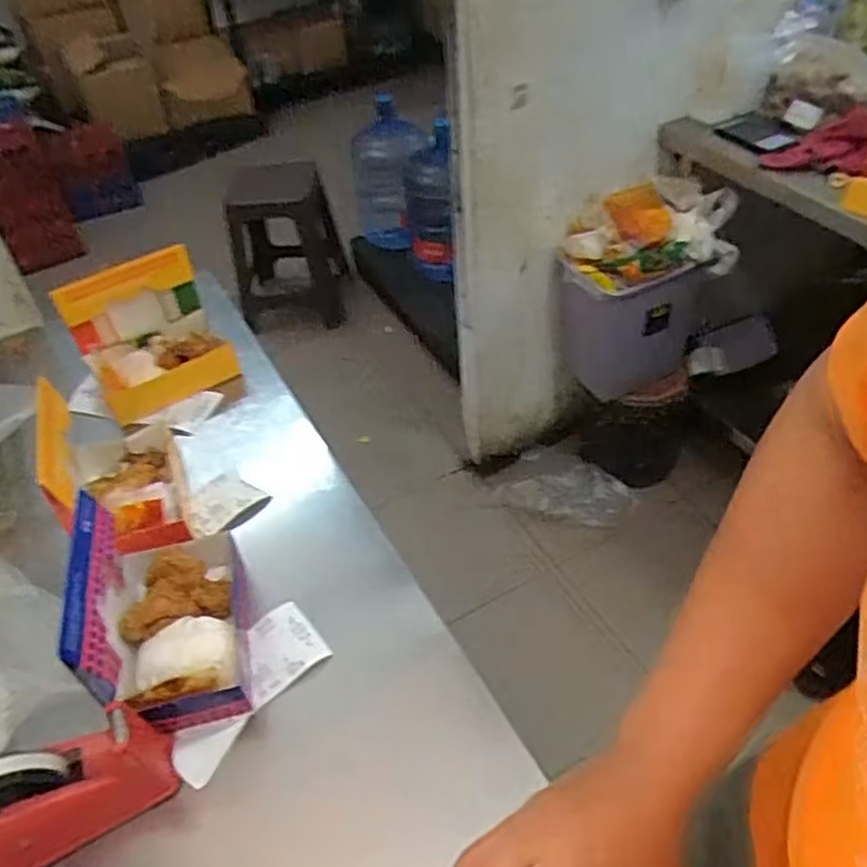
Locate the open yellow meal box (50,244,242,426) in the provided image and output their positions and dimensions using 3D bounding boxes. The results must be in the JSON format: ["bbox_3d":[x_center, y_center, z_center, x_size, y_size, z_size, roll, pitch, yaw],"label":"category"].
[{"bbox_3d":[-0.369,-0.131,0.972,0.174,0.146,0.120,-27,48,-21],"label":"open yellow meal box"}]

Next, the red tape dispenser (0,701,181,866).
[{"bbox_3d":[-0.313,0.287,0.589,0.190,0.096,0.076,-21,46,-16],"label":"red tape dispenser"}]

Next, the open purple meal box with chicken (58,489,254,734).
[{"bbox_3d":[-0.246,0.152,0.685,0.120,0.144,0.184,-12,45,-7],"label":"open purple meal box with chicken"}]

